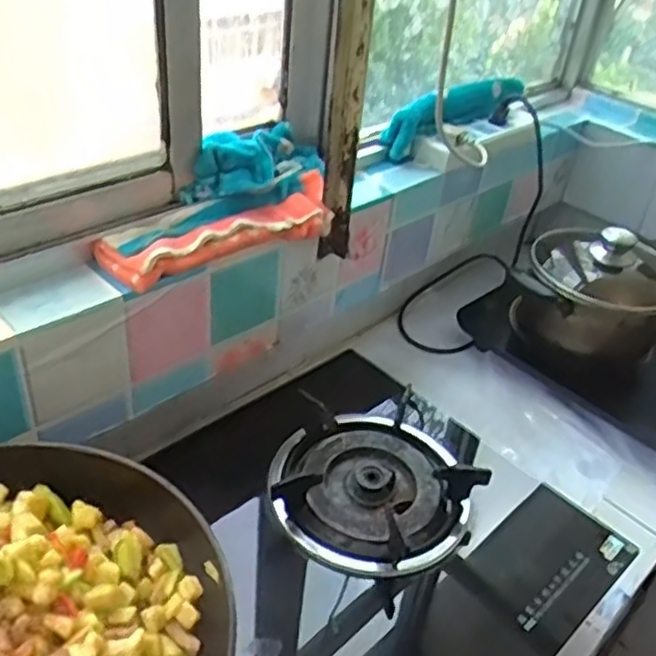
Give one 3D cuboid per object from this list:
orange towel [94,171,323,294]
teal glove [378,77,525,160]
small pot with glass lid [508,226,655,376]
[{"bbox_3d":[-0.104,-0.100,0.727,0.269,0.034,0.071,-24,47,-35],"label":"orange towel"},{"bbox_3d":[0.194,-0.319,1.029,0.052,0.067,0.290,33,44,31],"label":"teal glove"},{"bbox_3d":[0.407,-0.054,1.049,0.212,0.174,0.230,4,37,-3],"label":"small pot with glass lid"}]

